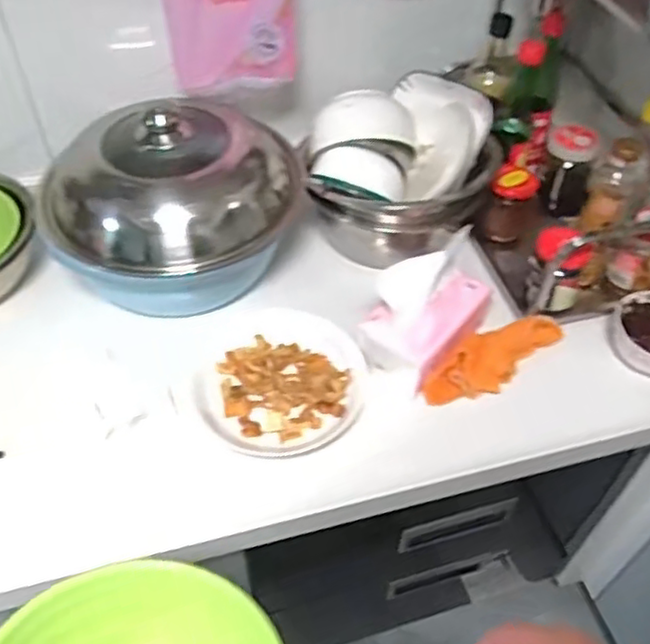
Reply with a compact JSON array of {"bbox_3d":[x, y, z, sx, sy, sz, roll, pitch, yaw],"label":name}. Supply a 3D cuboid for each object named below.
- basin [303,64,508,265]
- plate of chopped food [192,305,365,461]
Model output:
[{"bbox_3d":[0.101,-0.230,0.956,0.261,0.161,0.239,1,50,-1],"label":"basin"},{"bbox_3d":[-0.054,0.065,0.806,0.196,0.027,0.189,1,50,-1],"label":"plate of chopped food"}]

